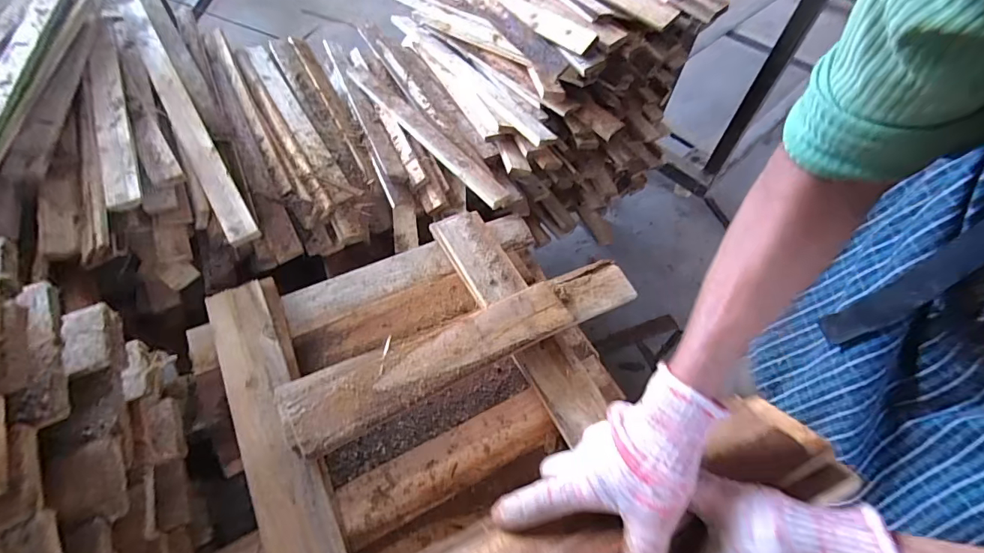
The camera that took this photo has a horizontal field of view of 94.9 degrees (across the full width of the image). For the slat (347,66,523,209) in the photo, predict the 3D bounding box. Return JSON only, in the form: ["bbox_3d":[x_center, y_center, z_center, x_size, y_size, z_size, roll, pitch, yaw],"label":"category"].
[{"bbox_3d":[-0.139,-0.298,0.889,0.067,0.022,0.505,-34,63,-24],"label":"slat"}]

